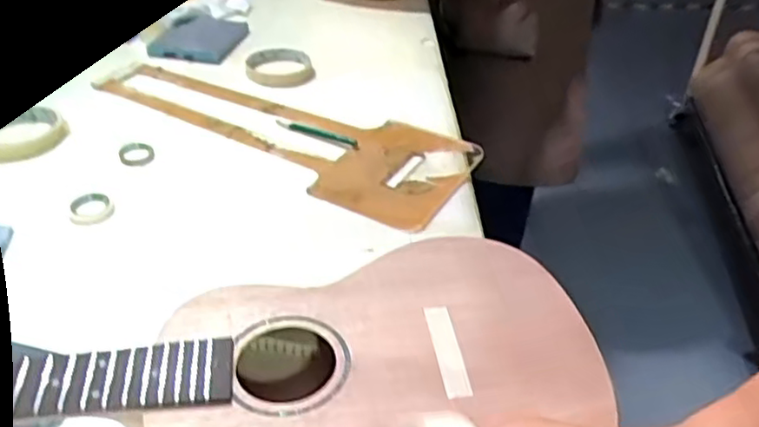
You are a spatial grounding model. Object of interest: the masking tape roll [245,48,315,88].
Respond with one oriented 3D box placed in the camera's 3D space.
[{"bbox_3d":[-0.121,-0.180,0.836,0.081,0.022,0.085,-3,37,-6],"label":"masking tape roll"}]

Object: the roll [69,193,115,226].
[{"bbox_3d":[-0.262,-0.004,0.627,0.037,0.012,0.037,1,37,-1],"label":"roll"}]

